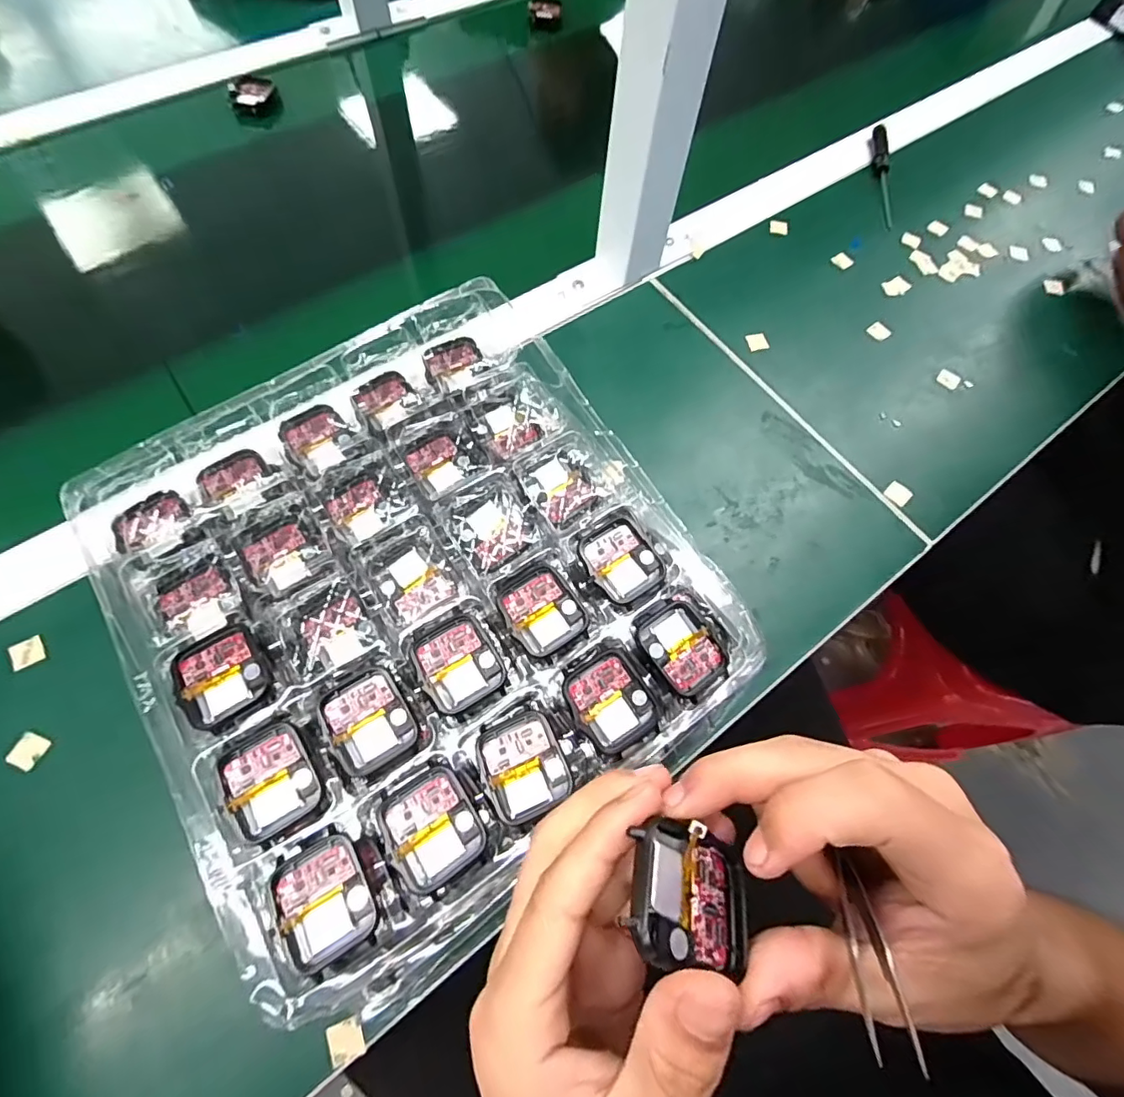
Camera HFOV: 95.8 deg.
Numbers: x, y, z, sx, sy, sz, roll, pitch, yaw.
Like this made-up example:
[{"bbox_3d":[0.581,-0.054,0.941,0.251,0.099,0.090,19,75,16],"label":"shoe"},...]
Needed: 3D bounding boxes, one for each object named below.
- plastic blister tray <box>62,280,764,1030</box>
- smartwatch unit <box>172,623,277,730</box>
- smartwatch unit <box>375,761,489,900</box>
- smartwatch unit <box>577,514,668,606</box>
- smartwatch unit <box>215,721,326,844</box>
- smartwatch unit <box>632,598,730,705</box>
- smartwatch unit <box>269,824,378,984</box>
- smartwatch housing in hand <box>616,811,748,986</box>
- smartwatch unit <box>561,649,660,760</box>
[{"bbox_3d":[-0.076,0.015,0.267,0.267,0.033,0.292,-33,73,-16],"label":"plastic blister tray"},{"bbox_3d":[-0.162,0.060,0.242,0.039,0.004,0.045,-31,72,-15],"label":"smartwatch unit"},{"bbox_3d":[-0.057,0.122,0.222,0.038,0.007,0.046,-30,72,-15],"label":"smartwatch unit"},{"bbox_3d":[0.032,0.006,0.274,0.036,0.005,0.046,-34,73,-16],"label":"smartwatch unit"},{"bbox_3d":[-0.130,0.102,0.226,0.036,0.004,0.044,-30,72,-15],"label":"smartwatch unit"},{"bbox_3d":[0.061,0.049,0.261,0.039,0.007,0.049,-29,72,-14],"label":"smartwatch unit"},{"bbox_3d":[-0.100,0.148,0.215,0.035,0.006,0.046,-28,71,-14],"label":"smartwatch unit"},{"bbox_3d":[0.041,0.105,0.155,0.045,0.007,0.036,28,47,-23],"label":"smartwatch housing in hand"},{"bbox_3d":[0.024,0.075,0.251,0.038,0.007,0.047,-26,71,-13],"label":"smartwatch unit"}]

